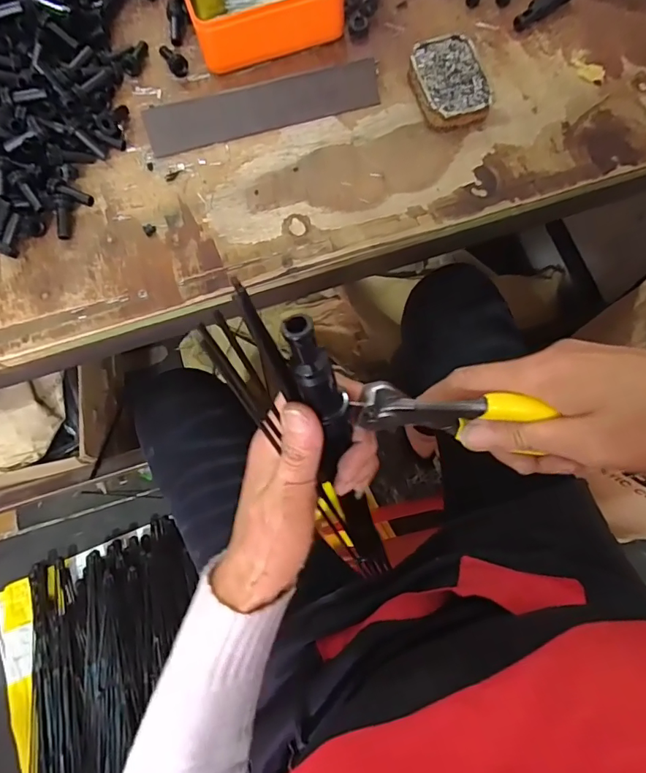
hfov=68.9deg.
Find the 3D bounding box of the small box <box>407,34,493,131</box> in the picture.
[{"bbox_3d":[0.118,-0.281,0.436,0.060,0.021,0.089,-13,74,-2],"label":"small box"}]

